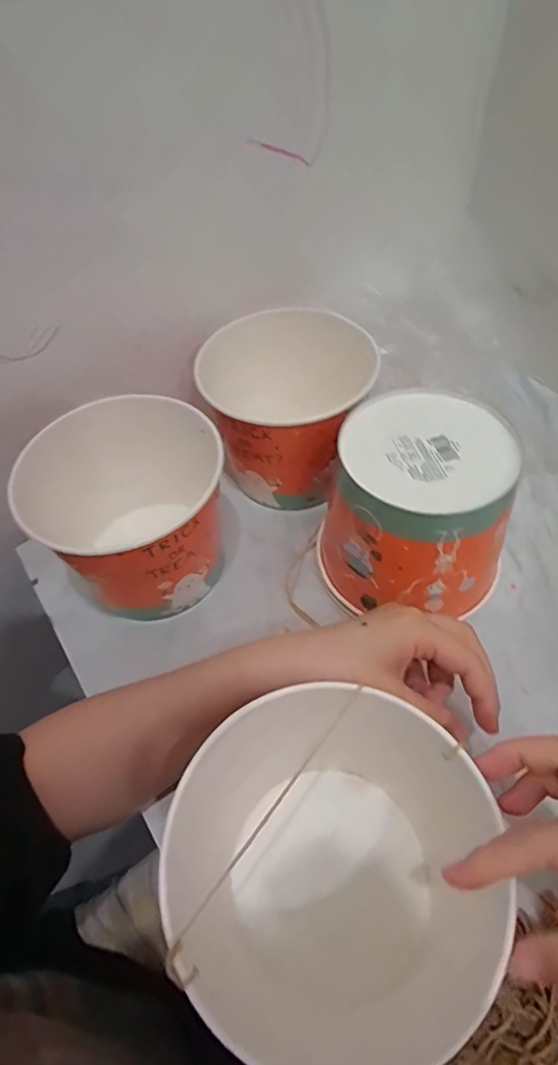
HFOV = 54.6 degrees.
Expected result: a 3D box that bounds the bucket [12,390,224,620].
[{"bbox_3d":[-0.120,-0.014,0.472,0.143,0.132,0.155,-2,54,3],"label":"bucket"}]

